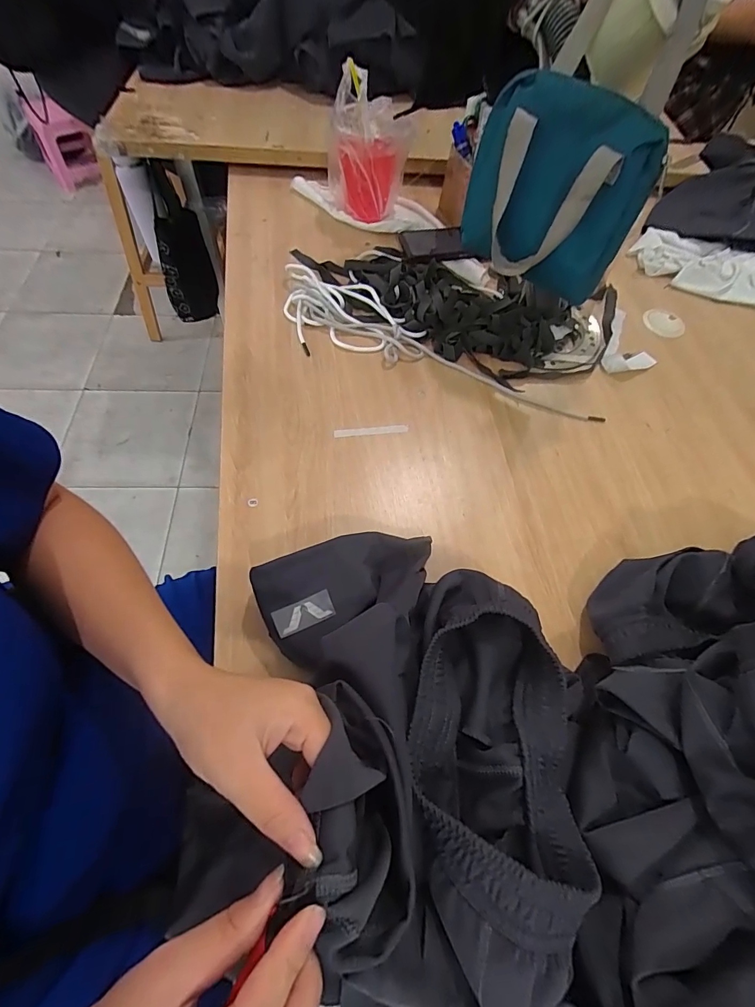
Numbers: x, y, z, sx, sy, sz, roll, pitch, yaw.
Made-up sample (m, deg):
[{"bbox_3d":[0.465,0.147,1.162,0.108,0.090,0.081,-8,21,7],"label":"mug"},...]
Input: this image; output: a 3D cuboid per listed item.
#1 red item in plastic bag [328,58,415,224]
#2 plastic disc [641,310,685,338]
[{"bbox_3d":[-0.016,-0.601,0.715,0.130,0.175,0.137,-2,62,-4],"label":"red item in plastic bag"},{"bbox_3d":[0.468,-0.294,0.692,0.066,0.005,0.063,1,62,-2],"label":"plastic disc"}]

